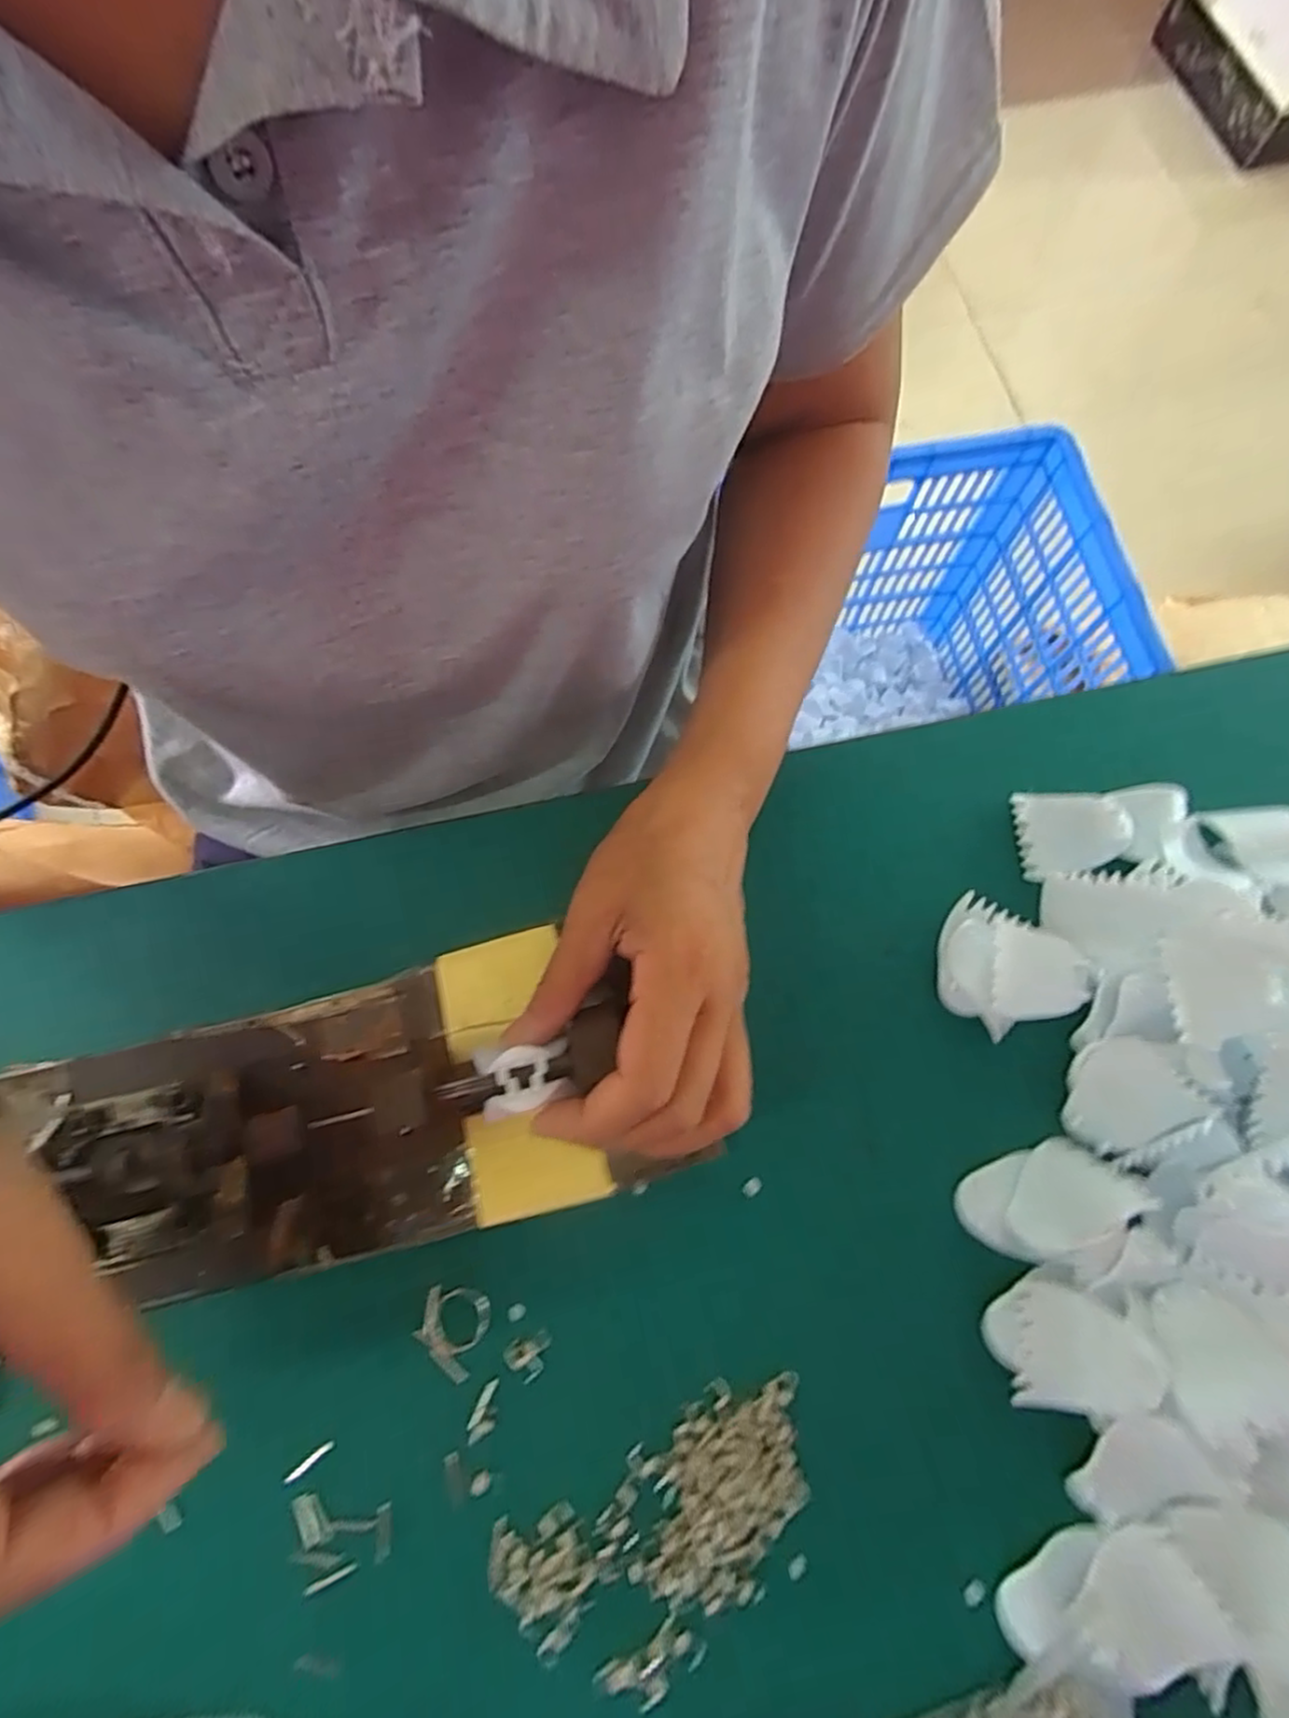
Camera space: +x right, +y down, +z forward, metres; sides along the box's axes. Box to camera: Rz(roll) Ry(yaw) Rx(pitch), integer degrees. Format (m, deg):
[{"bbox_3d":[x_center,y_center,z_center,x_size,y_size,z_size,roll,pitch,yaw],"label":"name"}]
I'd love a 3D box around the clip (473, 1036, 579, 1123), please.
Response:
[{"bbox_3d":[-0.043,0.077,0.247,0.033,0.016,0.025,-14,72,-6],"label":"clip"}]

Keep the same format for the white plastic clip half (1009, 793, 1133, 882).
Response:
[{"bbox_3d":[0.190,-0.012,0.312,0.043,0.006,0.040,-5,68,15],"label":"white plastic clip half"}]

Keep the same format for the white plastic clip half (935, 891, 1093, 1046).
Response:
[{"bbox_3d":[0.153,0.047,0.290,0.056,0.015,0.049,29,73,8],"label":"white plastic clip half"}]

